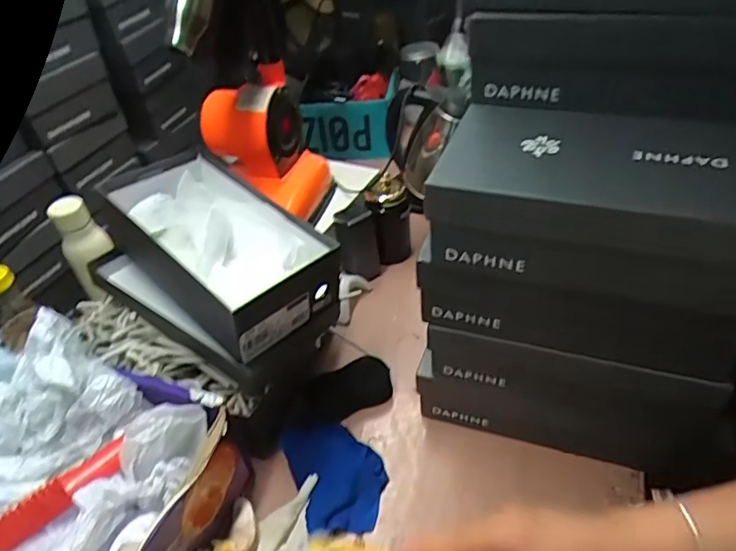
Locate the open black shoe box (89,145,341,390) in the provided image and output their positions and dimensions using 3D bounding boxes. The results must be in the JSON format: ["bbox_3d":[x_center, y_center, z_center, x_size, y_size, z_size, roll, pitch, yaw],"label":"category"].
[{"bbox_3d":[-0.199,-0.015,0.692,0.216,0.156,0.298,-36,49,-29],"label":"open black shoe box"}]

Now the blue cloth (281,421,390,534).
[{"bbox_3d":[-0.039,0.239,0.672,0.106,0.034,0.152,-18,43,-13],"label":"blue cloth"}]

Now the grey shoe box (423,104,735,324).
[{"bbox_3d":[0.217,-0.068,0.499,0.291,0.104,0.183,8,44,16],"label":"grey shoe box"}]

